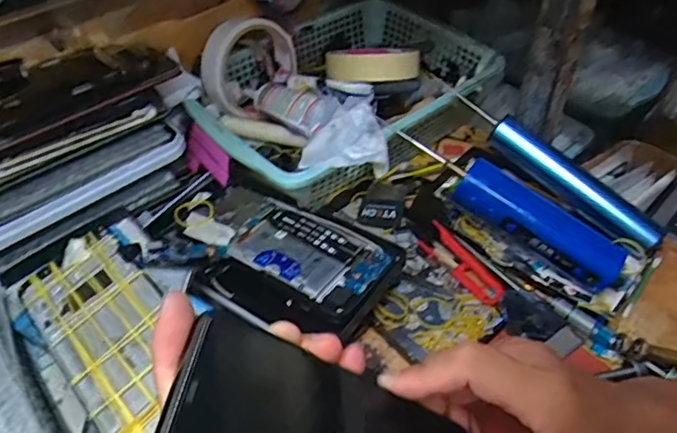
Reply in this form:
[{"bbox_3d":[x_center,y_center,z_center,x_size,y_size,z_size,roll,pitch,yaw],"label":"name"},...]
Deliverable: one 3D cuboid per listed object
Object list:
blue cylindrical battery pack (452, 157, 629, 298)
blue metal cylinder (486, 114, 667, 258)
[{"bbox_3d":[0.152,0.006,0.424,0.129,0.035,0.032,35,55,10],"label":"blue cylindrical battery pack"},{"bbox_3d":[0.195,-0.029,0.458,0.153,0.027,0.026,40,58,14],"label":"blue metal cylinder"}]

